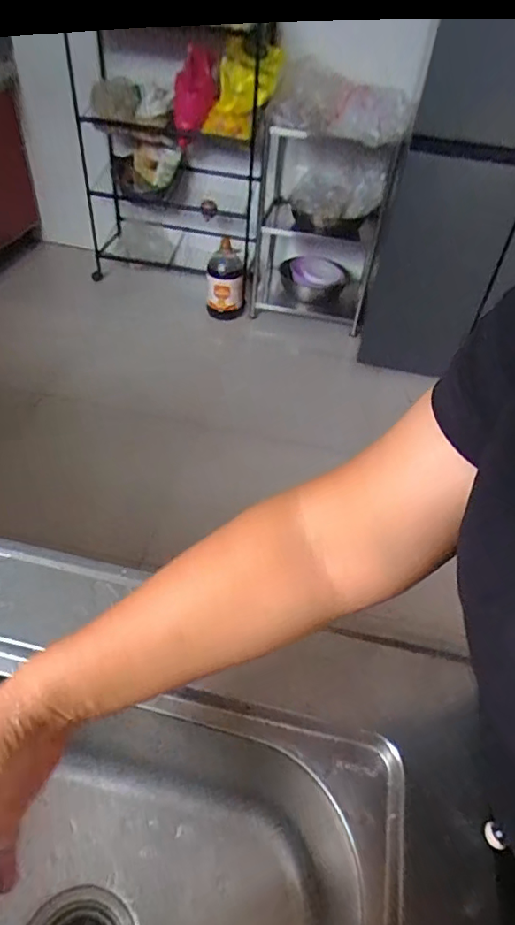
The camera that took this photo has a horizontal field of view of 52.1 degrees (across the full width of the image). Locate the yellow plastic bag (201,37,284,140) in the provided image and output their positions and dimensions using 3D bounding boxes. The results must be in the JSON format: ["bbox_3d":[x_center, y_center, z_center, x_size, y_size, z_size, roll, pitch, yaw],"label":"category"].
[{"bbox_3d":[-0.043,-1.002,1.435,0.197,0.234,0.226,4,45,-2],"label":"yellow plastic bag"}]

